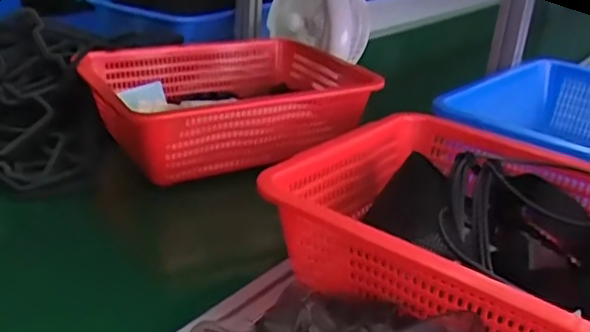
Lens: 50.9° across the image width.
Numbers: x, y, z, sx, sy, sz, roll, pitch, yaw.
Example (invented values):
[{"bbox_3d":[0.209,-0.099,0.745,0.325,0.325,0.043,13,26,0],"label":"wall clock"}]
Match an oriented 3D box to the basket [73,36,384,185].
[{"bbox_3d":[-0.107,-0.101,0.929,0.382,0.105,0.311,-6,27,-23],"label":"basket"}]

